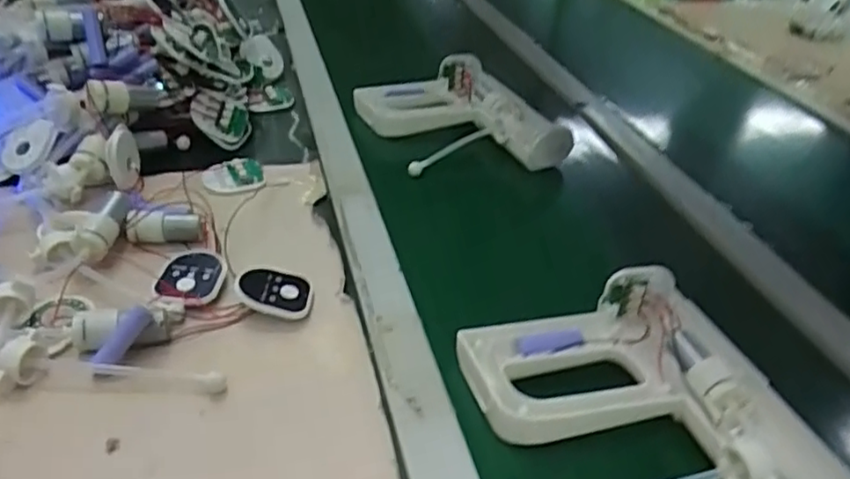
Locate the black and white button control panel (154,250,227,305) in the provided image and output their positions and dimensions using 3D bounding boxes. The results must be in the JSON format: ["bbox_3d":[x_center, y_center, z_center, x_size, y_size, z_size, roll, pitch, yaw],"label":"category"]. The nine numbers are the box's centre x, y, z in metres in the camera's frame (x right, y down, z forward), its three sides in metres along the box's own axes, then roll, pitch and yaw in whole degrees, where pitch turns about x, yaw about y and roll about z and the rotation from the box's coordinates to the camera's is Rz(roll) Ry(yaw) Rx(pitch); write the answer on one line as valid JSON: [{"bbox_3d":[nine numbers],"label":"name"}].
[{"bbox_3d":[-0.182,0.030,0.511,0.047,0.016,0.065,4,34,-2],"label":"black and white button control panel"}]

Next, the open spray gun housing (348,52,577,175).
[{"bbox_3d":[0.045,-0.155,0.766,0.205,0.072,0.230,-11,37,-22],"label":"open spray gun housing"}]

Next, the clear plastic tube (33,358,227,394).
[{"bbox_3d":[-0.194,0.088,0.430,0.120,0.014,0.016,5,34,0],"label":"clear plastic tube"}]

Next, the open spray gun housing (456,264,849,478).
[{"bbox_3d":[0.158,0.118,0.412,0.211,0.061,0.214,-10,37,-20],"label":"open spray gun housing"}]

